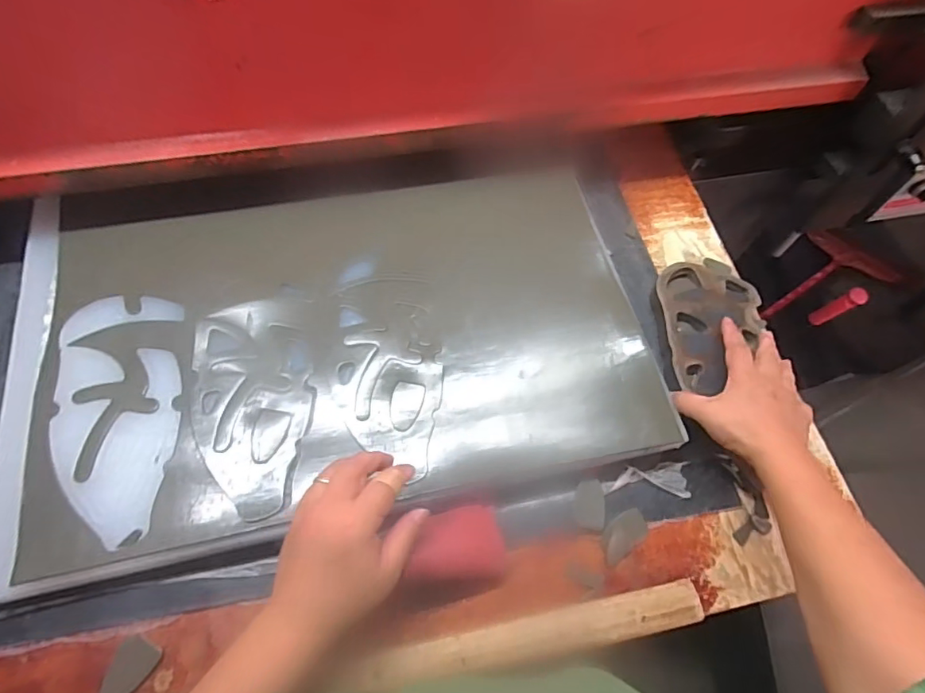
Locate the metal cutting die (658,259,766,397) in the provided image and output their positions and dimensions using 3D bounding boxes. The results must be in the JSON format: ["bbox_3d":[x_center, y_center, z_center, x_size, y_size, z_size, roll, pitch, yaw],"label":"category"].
[{"bbox_3d":[0.271,-0.032,0.562,0.112,0.035,0.175,2,62,-2],"label":"metal cutting die"}]

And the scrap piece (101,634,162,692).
[{"bbox_3d":[-0.264,0.253,0.404,0.034,0.006,0.046,25,64,10],"label":"scrap piece"}]

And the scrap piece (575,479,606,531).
[{"bbox_3d":[0.116,0.143,0.467,0.028,0.004,0.042,6,71,-3],"label":"scrap piece"}]

